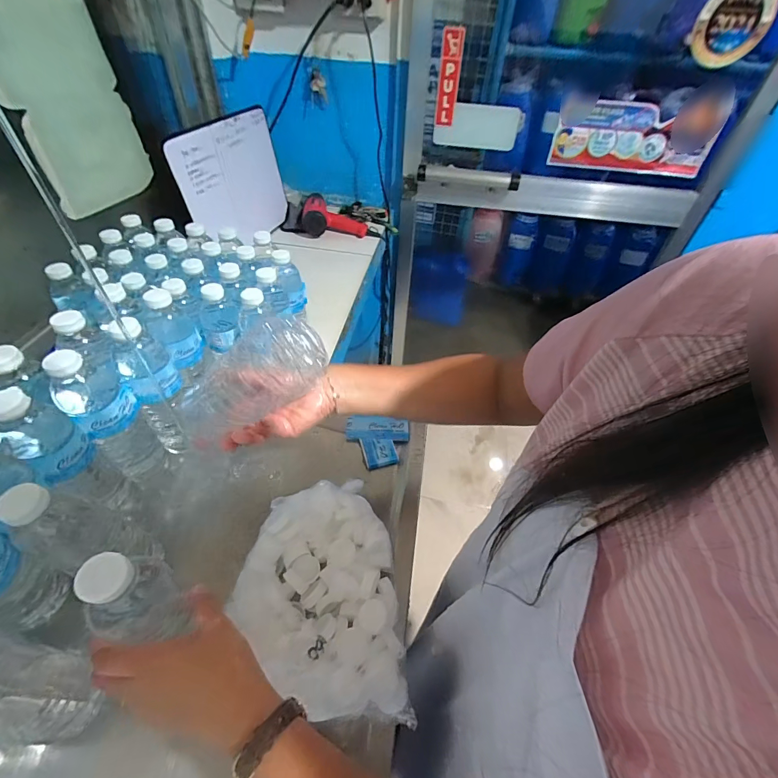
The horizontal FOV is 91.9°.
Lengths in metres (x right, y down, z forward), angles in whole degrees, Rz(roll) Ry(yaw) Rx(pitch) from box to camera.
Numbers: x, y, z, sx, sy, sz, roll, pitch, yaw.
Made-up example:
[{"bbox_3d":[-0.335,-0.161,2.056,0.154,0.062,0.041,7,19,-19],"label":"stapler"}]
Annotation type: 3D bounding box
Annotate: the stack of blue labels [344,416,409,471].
[{"bbox_3d":[-0.019,0.081,0.589,0.097,0.014,0.086,2,46,-2],"label":"stack of blue labels"}]

